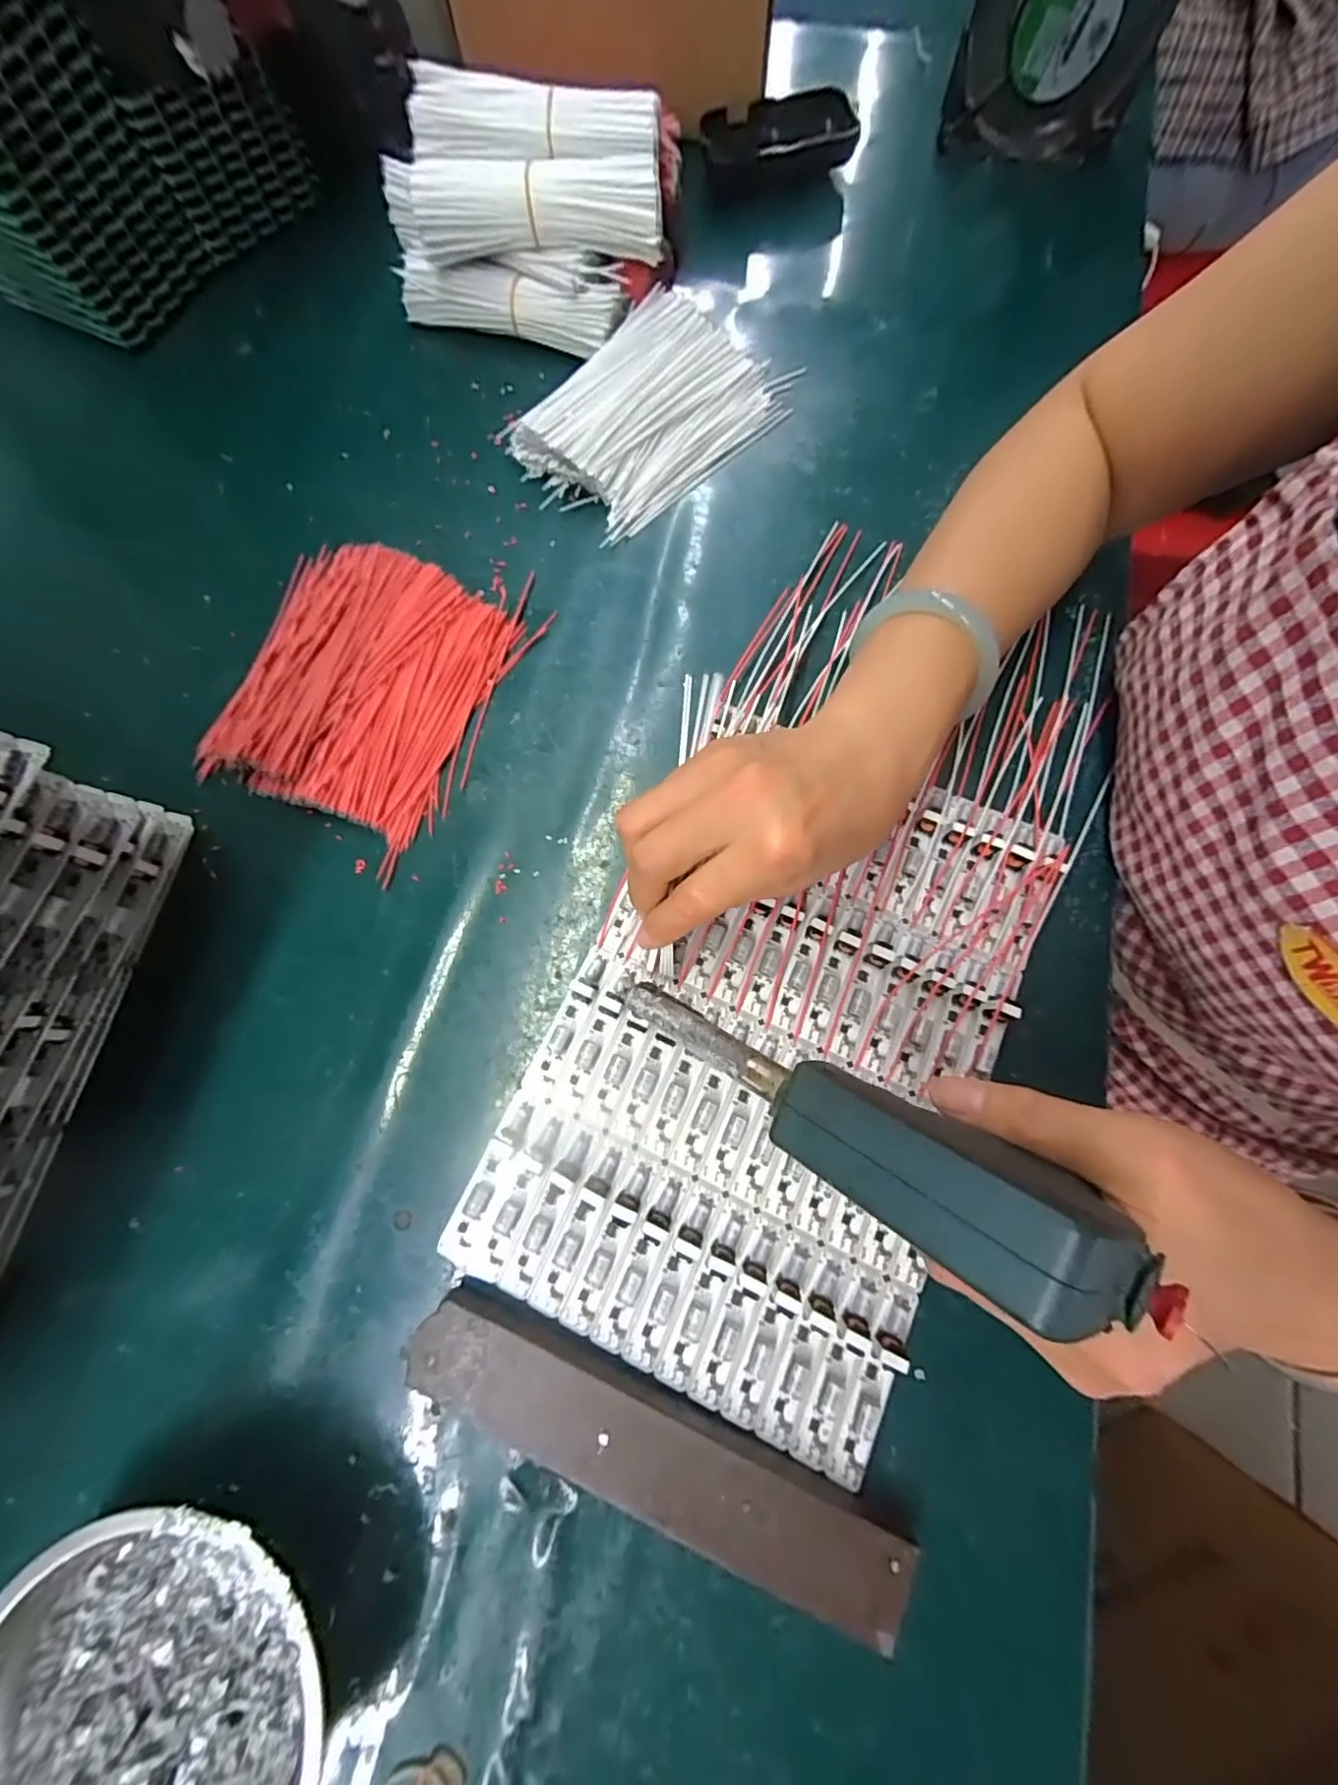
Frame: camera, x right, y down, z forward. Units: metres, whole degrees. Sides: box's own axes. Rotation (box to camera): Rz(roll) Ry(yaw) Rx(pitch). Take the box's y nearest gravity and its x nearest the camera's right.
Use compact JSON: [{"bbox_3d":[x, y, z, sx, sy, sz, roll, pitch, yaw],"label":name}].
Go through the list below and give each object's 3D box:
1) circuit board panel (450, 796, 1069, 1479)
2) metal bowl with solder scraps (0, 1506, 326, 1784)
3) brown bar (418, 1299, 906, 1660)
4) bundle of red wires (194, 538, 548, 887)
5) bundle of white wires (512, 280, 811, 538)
[{"bbox_3d":[0.050,0.066,0.271,0.190,0.015,0.293,26,77,6],"label":"circuit board panel"},{"bbox_3d":[-0.173,0.278,0.202,0.122,0.044,0.118,0,76,0],"label":"metal bowl with solder scraps"},{"bbox_3d":[-0.008,0.220,0.229,0.200,0.018,0.037,23,77,6],"label":"brown bar"},{"bbox_3d":[-0.163,-0.114,0.314,0.133,0.022,0.157,22,77,6],"label":"bundle of red wires"},{"bbox_3d":[-0.009,-0.300,0.361,0.167,0.029,0.105,-41,79,-10],"label":"bundle of white wires"}]

